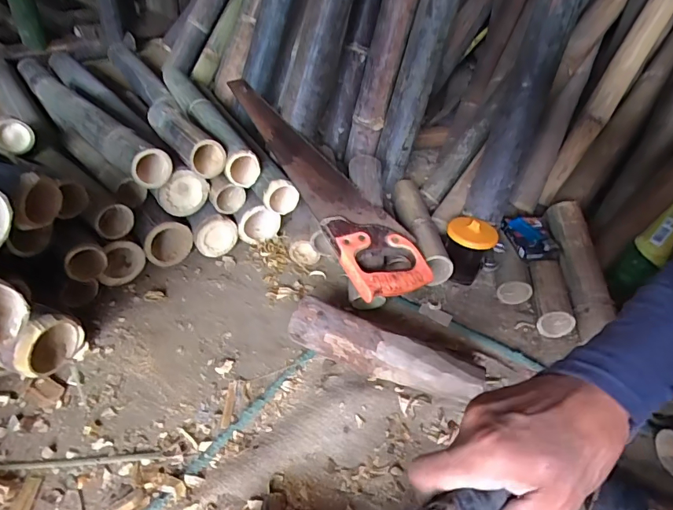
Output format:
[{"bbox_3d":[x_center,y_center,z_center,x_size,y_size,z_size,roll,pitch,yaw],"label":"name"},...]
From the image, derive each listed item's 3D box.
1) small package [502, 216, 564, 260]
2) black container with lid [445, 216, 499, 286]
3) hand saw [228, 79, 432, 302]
[{"bbox_3d":[0.317,-0.033,0.741,0.069,0.028,0.105,3,39,-2],"label":"small package"},{"bbox_3d":[0.212,0.001,0.731,0.075,0.105,0.084,22,42,21],"label":"black container with lid"},{"bbox_3d":[-0.026,-0.119,0.715,0.140,0.031,0.466,-28,71,-33],"label":"hand saw"}]

